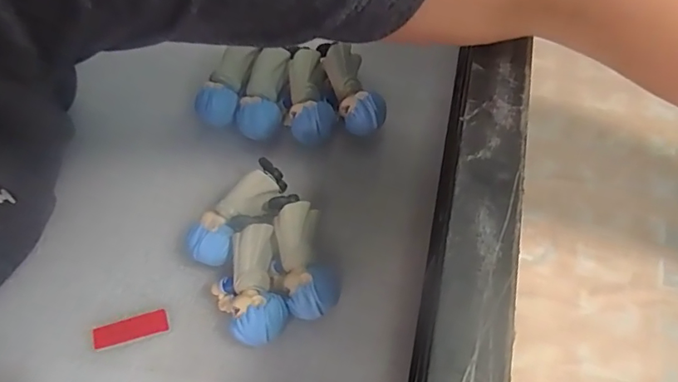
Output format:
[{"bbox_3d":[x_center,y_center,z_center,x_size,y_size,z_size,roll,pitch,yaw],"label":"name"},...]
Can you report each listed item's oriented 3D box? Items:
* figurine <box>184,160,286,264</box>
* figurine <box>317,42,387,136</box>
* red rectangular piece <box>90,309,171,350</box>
[{"bbox_3d":[-0.053,0.014,0.268,0.021,0.031,0.062,36,69,20],"label":"figurine"},{"bbox_3d":[0.007,-0.061,0.304,0.029,0.027,0.057,-19,62,-7],"label":"figurine"},{"bbox_3d":[-0.106,0.070,0.253,0.037,0.004,0.011,-14,71,-6],"label":"red rectangular piece"}]

